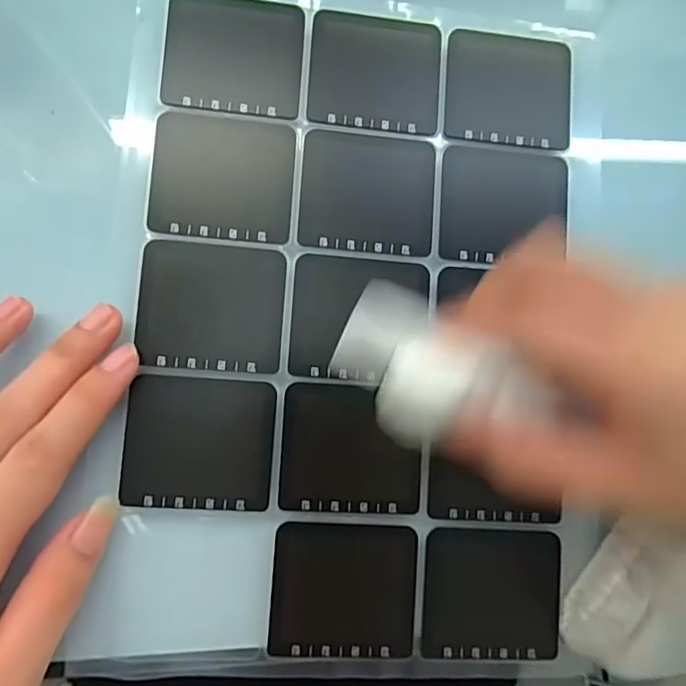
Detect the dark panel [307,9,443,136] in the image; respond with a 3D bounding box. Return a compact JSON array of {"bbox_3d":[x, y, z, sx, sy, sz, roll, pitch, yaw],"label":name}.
[{"bbox_3d":[0.014,-0.115,0.232,0.055,0.004,0.049,5,86,-9],"label":"dark panel"}]

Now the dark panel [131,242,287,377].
[{"bbox_3d":[-0.051,-0.014,0.216,0.055,0.004,0.049,5,86,-9],"label":"dark panel"}]

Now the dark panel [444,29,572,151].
[{"bbox_3d":[0.073,-0.111,0.240,0.056,0.004,0.050,4,86,-9],"label":"dark panel"}]

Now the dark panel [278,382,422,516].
[{"bbox_3d":[0.004,0.042,0.217,0.055,0.004,0.049,4,86,-9],"label":"dark panel"}]

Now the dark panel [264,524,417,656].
[{"bbox_3d":[0.001,0.095,0.212,0.055,0.004,0.049,5,86,-9],"label":"dark panel"}]

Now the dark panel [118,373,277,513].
[{"bbox_3d":[-0.055,0.039,0.211,0.055,0.004,0.049,5,86,-9],"label":"dark panel"}]

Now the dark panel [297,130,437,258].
[{"bbox_3d":[0.011,-0.062,0.229,0.056,0.004,0.049,5,86,-9],"label":"dark panel"}]

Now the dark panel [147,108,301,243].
[{"bbox_3d":[-0.048,-0.067,0.222,0.055,0.004,0.049,5,86,-9],"label":"dark panel"}]

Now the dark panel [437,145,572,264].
[{"bbox_3d":[0.070,-0.058,0.234,0.055,0.004,0.049,3,86,-9],"label":"dark panel"}]

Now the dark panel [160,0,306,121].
[{"bbox_3d":[-0.045,-0.120,0.227,0.055,0.004,0.050,5,86,-9],"label":"dark panel"}]

